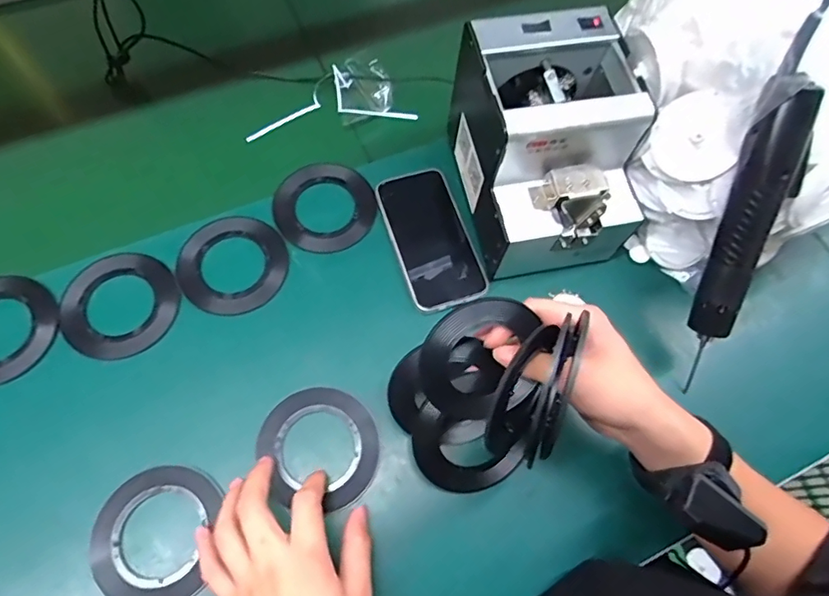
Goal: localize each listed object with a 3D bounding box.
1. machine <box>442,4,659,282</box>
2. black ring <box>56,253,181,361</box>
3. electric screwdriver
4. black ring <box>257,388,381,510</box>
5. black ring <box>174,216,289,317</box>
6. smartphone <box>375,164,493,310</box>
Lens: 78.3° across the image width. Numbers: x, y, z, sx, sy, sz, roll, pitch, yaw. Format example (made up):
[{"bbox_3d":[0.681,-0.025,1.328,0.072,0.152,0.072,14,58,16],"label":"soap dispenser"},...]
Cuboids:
[{"bbox_3d":[0.120,-0.134,0.458,0.132,0.143,0.172,-12,68,-8],"label":"machine"},{"bbox_3d":[-0.269,0.003,0.462,0.099,0.007,0.102,1,67,-2],"label":"black ring"},{"bbox_3d":[0.258,-0.046,0.406,0.044,0.235,0.031,6,24,0],"label":"electric screwdriver"},{"bbox_3d":[-0.079,0.123,0.425,0.099,0.008,0.093,1,67,-2],"label":"black ring"},{"bbox_3d":[-0.172,-0.031,0.486,0.100,0.013,0.097,1,67,-2],"label":"black ring"},{"bbox_3d":[0.016,-0.061,0.498,0.075,0.010,0.148,-17,69,-10],"label":"smartphone"}]

